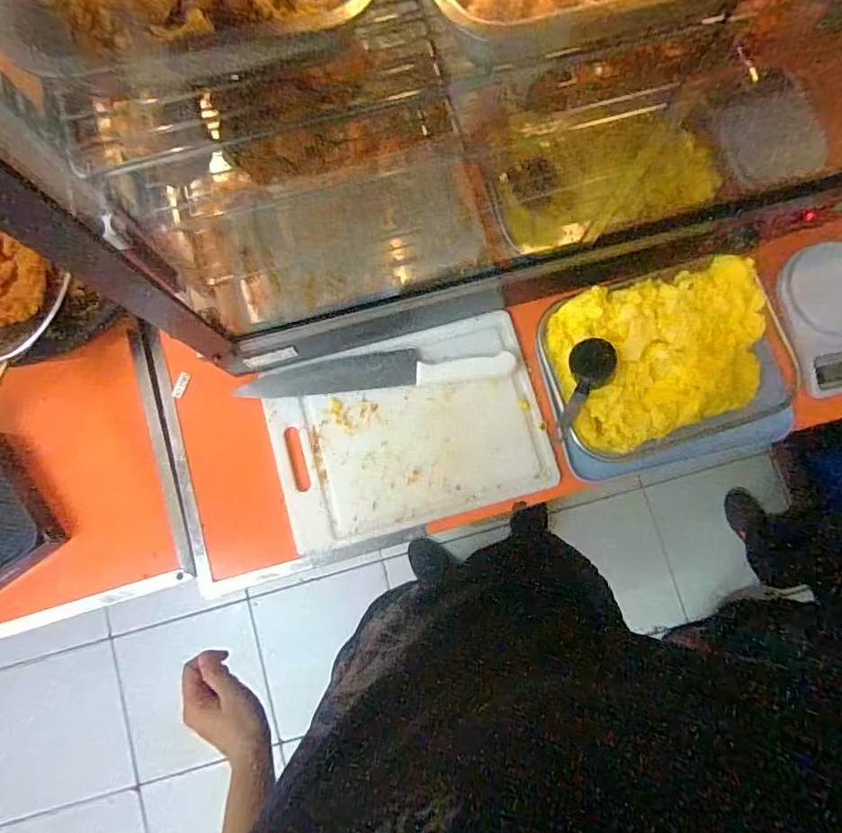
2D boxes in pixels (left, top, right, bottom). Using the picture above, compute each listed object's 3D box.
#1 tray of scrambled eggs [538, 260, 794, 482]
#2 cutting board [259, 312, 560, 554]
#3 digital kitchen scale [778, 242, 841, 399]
[{"bbox_3d":[0.309,-0.065,0.644,0.293,0.074,0.222,-13,82,-2],"label":"tray of scrambled eggs"},{"bbox_3d":[-0.016,0.016,0.659,0.342,0.014,0.247,-16,82,-2],"label":"cutting board"},{"bbox_3d":[0.562,-0.133,0.680,0.122,0.046,0.197,-12,82,-2],"label":"digital kitchen scale"}]

